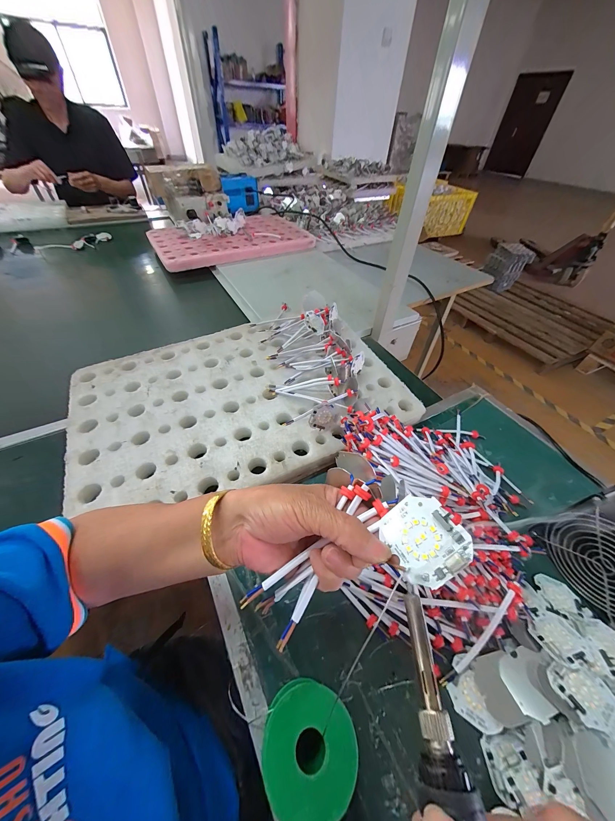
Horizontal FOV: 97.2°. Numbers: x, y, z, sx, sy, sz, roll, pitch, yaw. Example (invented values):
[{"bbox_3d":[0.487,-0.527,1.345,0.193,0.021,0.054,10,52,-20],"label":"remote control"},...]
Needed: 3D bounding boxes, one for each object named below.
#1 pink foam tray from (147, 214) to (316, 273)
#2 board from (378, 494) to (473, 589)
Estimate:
[{"bbox_3d":[-0.289,-0.657,1.038,0.556,0.044,0.380,-22,53,-21],"label":"pink foam tray"},{"bbox_3d":[0.070,0.078,0.166,0.043,0.006,0.047,-46,48,11],"label":"board"}]

